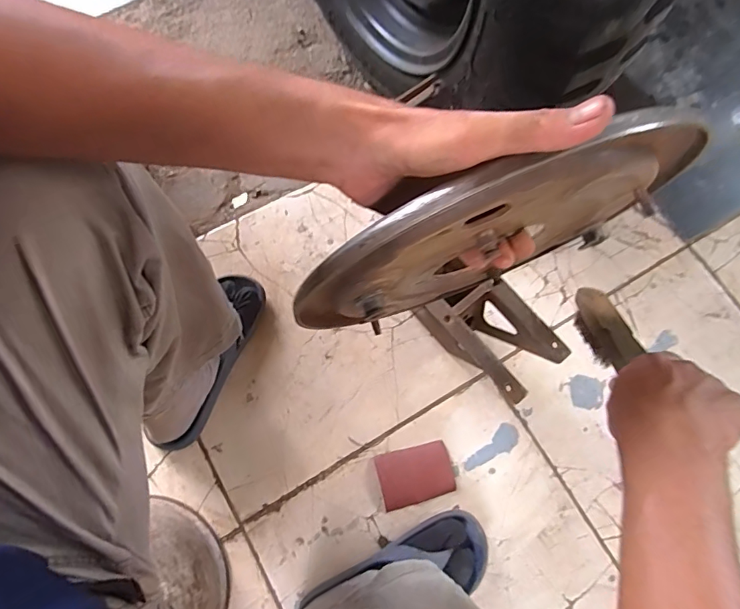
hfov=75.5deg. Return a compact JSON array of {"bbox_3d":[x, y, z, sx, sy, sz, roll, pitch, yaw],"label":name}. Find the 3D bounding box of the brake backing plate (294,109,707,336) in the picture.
[{"bbox_3d":[0.088,-0.039,0.346,0.281,0.261,0.026,-21,76,-6],"label":"brake backing plate"}]

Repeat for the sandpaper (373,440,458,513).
[{"bbox_3d":[0.064,0.237,0.667,0.102,0.004,0.072,-13,74,-9],"label":"sandpaper"}]

